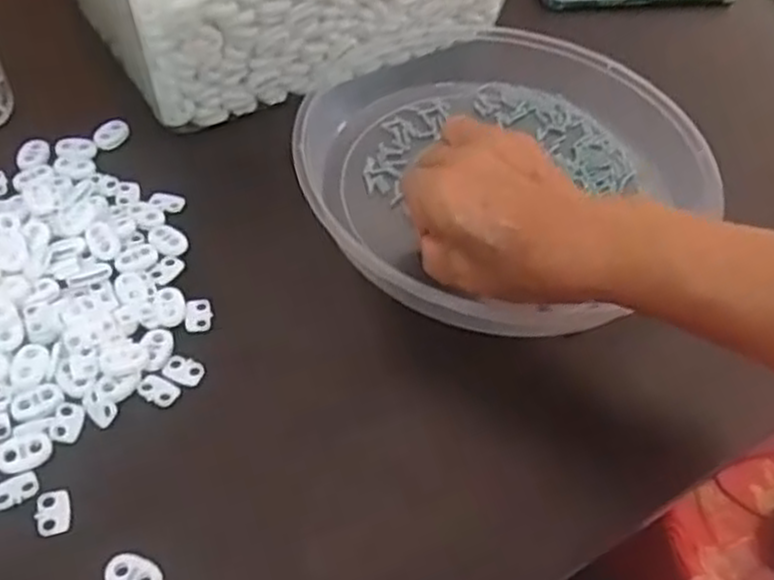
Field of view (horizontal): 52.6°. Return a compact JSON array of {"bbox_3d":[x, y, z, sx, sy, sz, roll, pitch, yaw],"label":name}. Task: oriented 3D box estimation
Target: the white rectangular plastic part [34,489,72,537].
[{"bbox_3d":[-0.138,0.092,0.325,0.013,0.006,0.019,-7,53,-13],"label":"white rectangular plastic part"}]

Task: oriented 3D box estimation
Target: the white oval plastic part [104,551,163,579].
[{"bbox_3d":[-0.100,0.113,0.309,0.022,0.005,0.018,23,53,10],"label":"white oval plastic part"}]

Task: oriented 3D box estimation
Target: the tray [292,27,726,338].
[{"bbox_3d":[0.059,-0.078,0.456,0.232,0.040,0.236,4,52,-5],"label":"tray"}]

